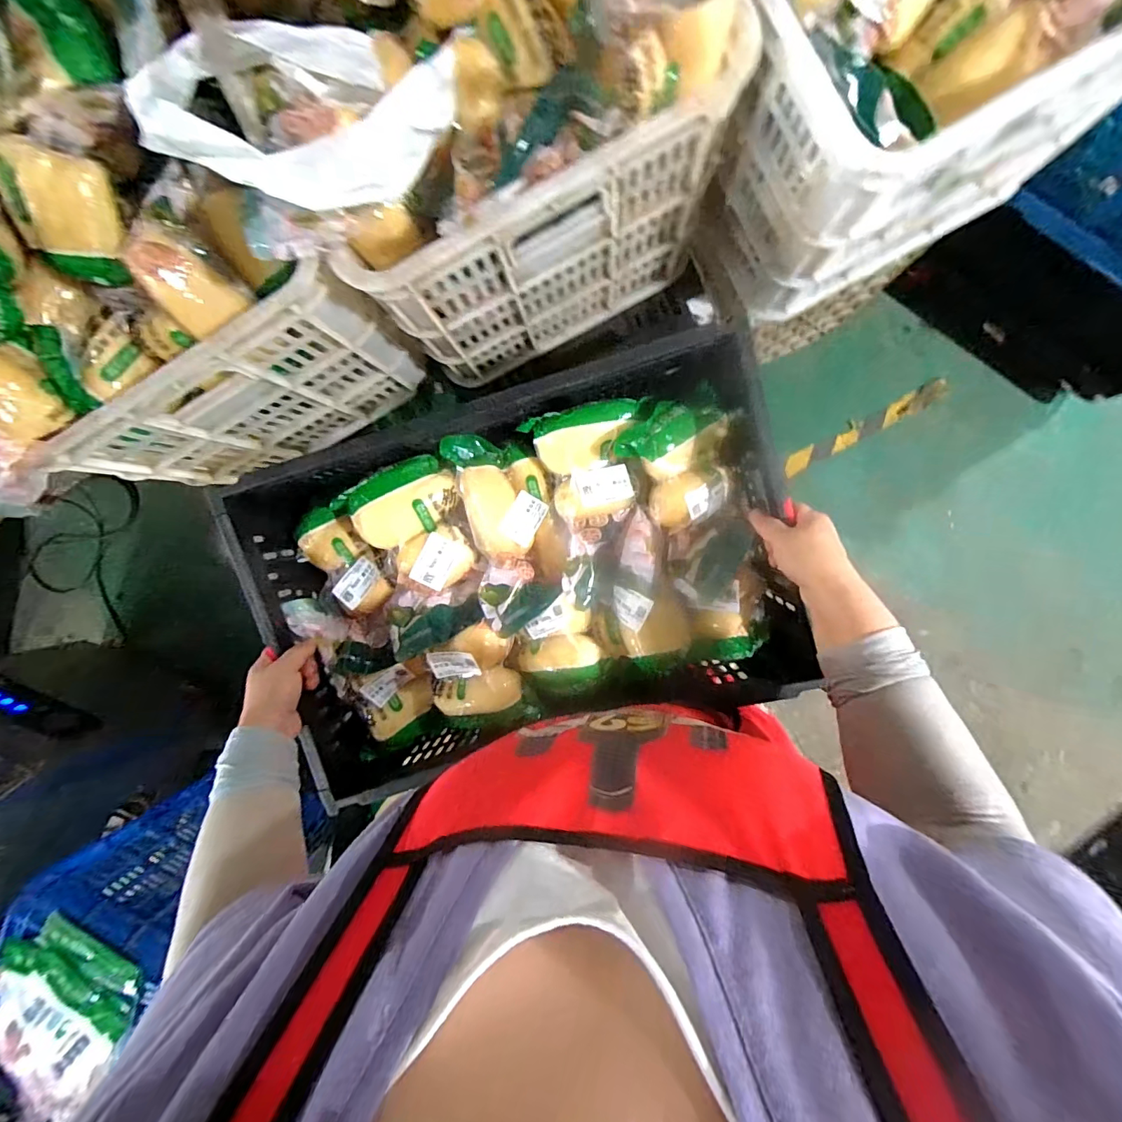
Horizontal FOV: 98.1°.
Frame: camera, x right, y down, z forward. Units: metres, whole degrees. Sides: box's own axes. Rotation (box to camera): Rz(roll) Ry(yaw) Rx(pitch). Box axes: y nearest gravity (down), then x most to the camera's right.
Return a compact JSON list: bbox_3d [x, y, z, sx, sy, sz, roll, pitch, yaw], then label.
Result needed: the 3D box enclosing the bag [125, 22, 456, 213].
[{"bbox_3d":[-0.246,-0.400,0.414,0.257,0.071,0.176,24,93,4],"label":"bag"}]

